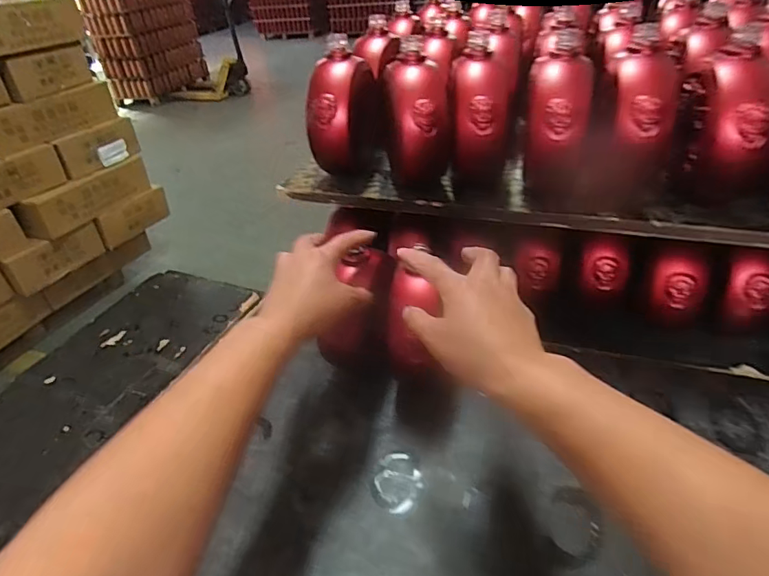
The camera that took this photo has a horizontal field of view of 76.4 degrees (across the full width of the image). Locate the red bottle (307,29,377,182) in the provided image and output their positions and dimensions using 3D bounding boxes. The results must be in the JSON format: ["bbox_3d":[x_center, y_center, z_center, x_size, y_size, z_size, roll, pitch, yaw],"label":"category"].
[{"bbox_3d":[-0.050,-0.217,0.602,0.055,0.156,0.123,3,36,14],"label":"red bottle"}]

